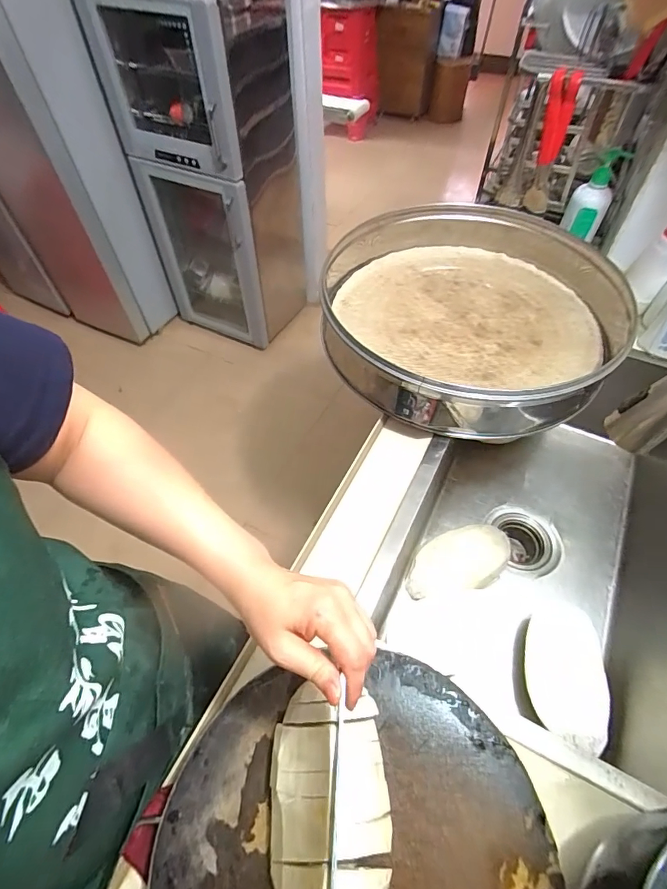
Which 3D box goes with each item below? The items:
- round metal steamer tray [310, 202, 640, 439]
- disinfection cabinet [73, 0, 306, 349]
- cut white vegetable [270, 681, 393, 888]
[{"bbox_3d":[0.243,-0.246,0.766,0.518,0.094,0.521,0,55,0],"label":"round metal steamer tray"},{"bbox_3d":[-0.426,-0.939,1.641,0.536,1.119,0.453,20,58,14],"label":"disinfection cabinet"},{"bbox_3d":[-0.003,0.310,0.355,0.098,0.042,0.183,0,55,1],"label":"cut white vegetable"}]

